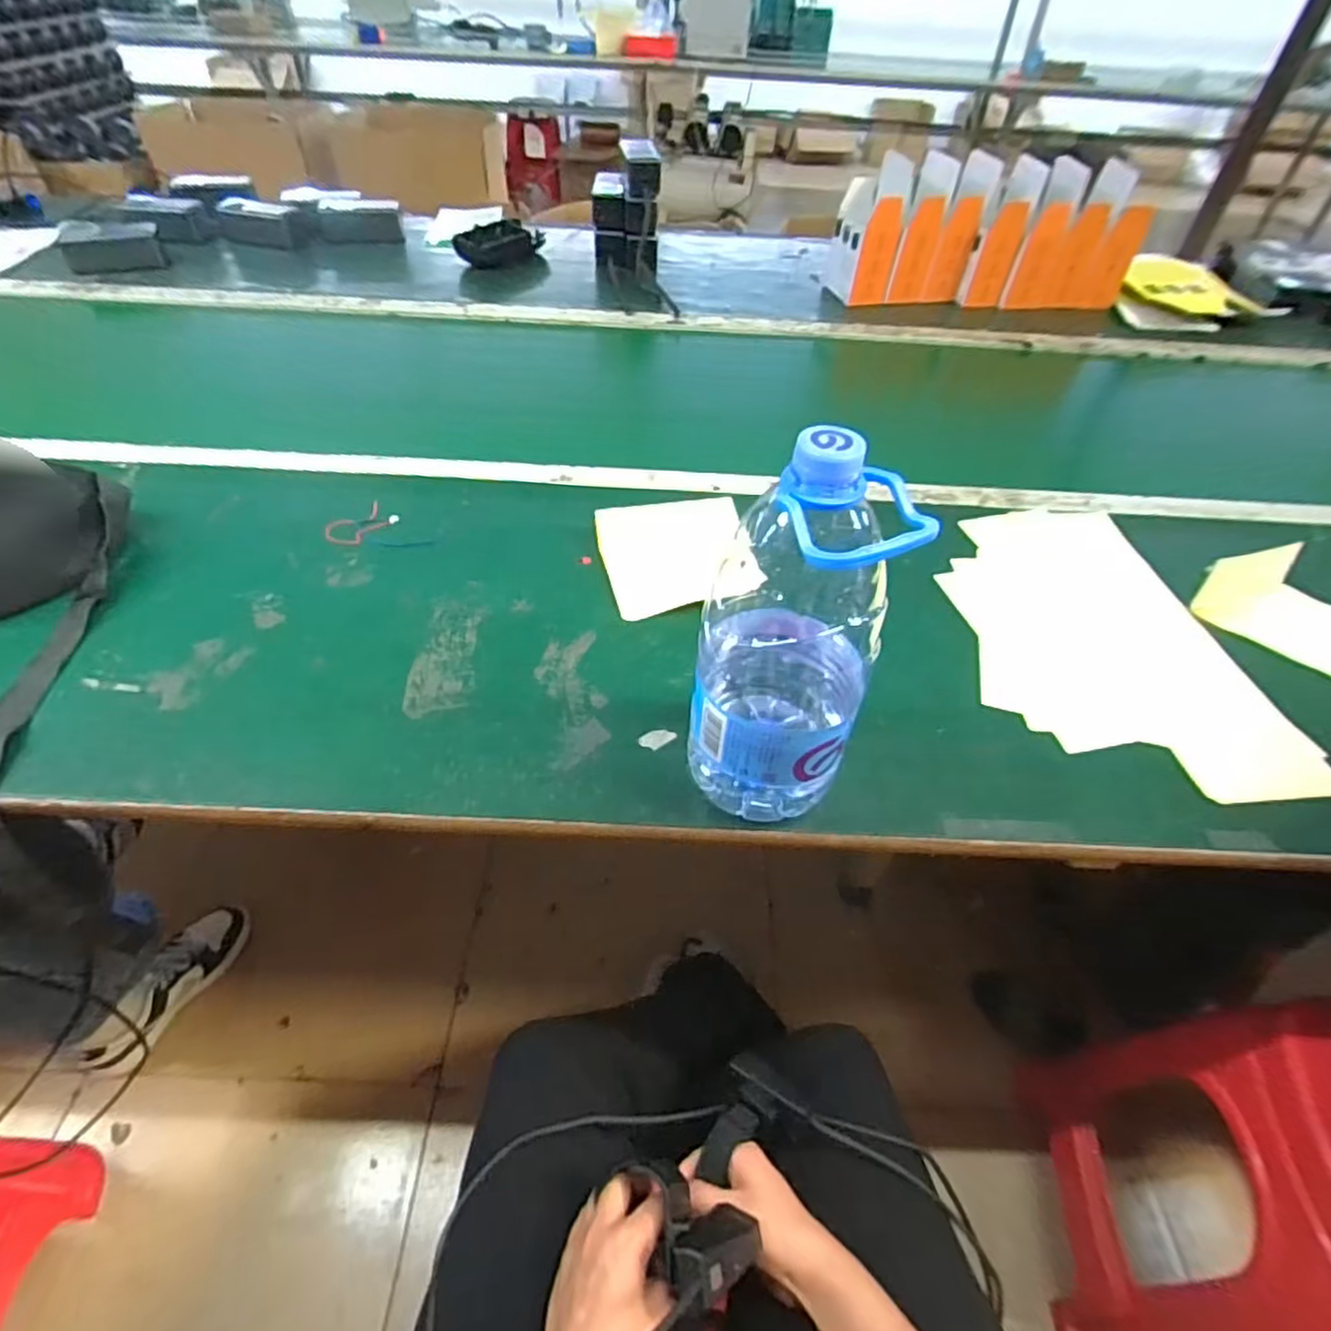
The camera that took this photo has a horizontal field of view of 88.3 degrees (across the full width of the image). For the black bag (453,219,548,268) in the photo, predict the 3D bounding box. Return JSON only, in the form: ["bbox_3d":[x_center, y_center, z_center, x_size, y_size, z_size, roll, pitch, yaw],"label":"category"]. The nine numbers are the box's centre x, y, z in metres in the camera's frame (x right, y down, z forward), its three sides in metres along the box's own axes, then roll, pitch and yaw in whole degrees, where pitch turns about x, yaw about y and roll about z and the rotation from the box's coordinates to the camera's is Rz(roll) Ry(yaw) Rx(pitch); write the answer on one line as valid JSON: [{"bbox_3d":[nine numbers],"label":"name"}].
[{"bbox_3d":[-0.290,-0.736,1.198,0.164,0.052,0.054,-19,51,-20],"label":"black bag"}]

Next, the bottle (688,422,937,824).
[{"bbox_3d":[0.072,-0.014,0.401,0.101,0.253,0.105,10,47,6],"label":"bottle"}]

